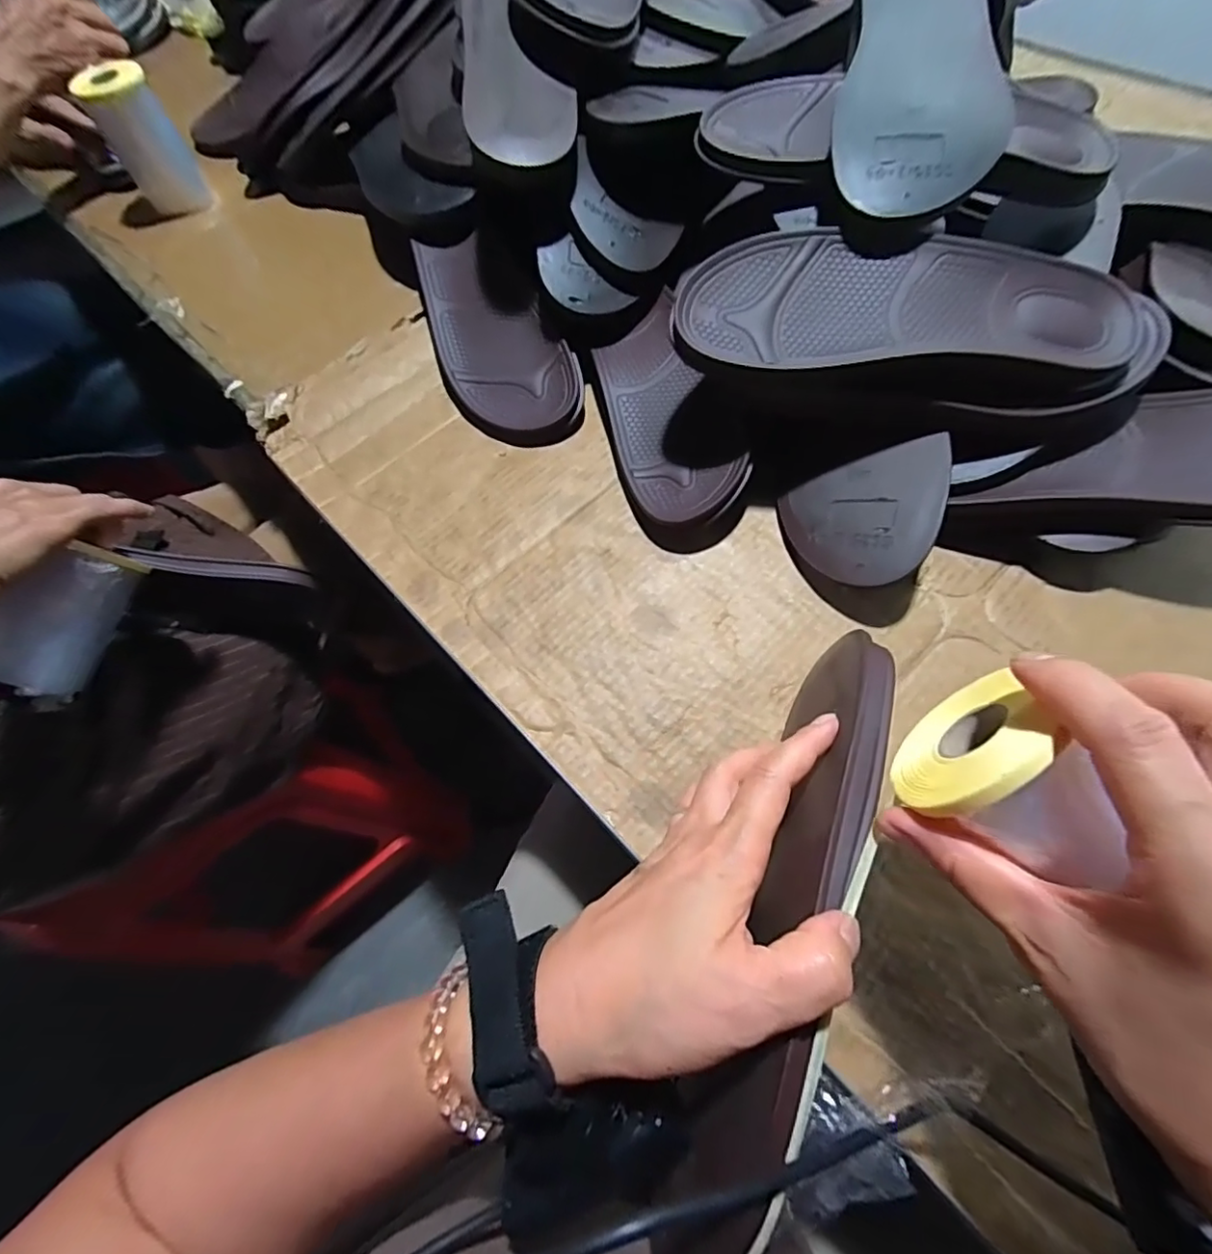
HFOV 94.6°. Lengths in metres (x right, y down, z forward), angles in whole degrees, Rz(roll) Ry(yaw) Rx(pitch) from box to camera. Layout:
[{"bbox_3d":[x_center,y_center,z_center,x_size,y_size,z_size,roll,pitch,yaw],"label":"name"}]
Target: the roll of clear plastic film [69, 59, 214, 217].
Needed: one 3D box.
[{"bbox_3d":[-0.461,-0.484,0.568,0.064,0.120,0.055,-30,67,-9],"label":"roll of clear plastic film"}]

